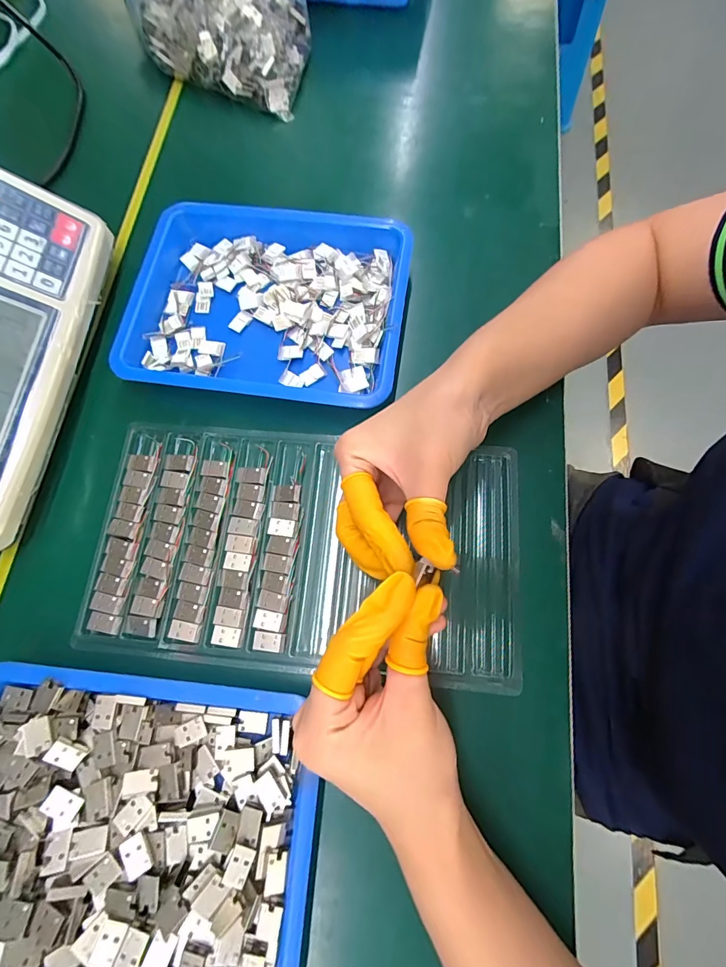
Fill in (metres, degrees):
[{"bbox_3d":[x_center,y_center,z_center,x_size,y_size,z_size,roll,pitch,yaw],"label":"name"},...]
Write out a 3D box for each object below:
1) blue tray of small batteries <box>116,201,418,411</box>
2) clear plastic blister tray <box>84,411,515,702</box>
[{"bbox_3d":[-0.081,-0.146,0.328,0.224,0.025,0.170,8,74,3],"label":"blue tray of small batteries"},{"bbox_3d":[-0.039,0.041,0.283,0.290,0.013,0.162,5,74,2],"label":"clear plastic blister tray"}]

